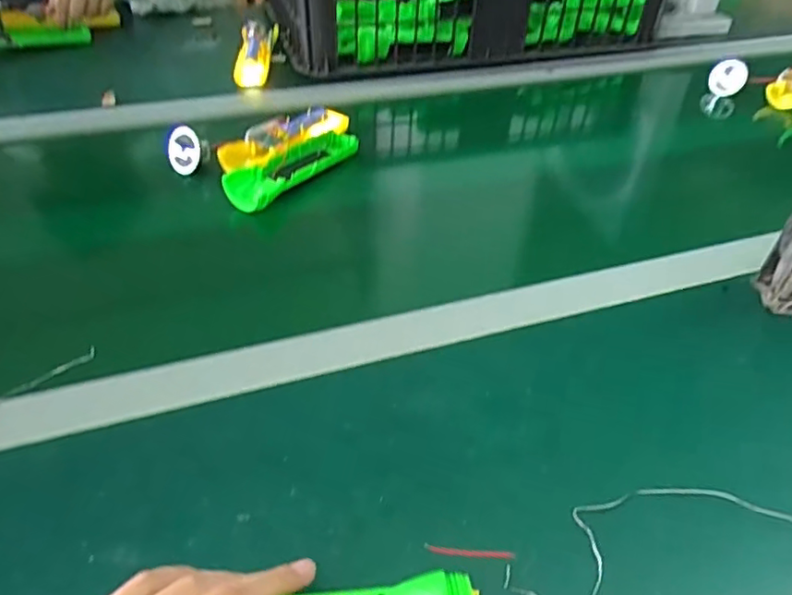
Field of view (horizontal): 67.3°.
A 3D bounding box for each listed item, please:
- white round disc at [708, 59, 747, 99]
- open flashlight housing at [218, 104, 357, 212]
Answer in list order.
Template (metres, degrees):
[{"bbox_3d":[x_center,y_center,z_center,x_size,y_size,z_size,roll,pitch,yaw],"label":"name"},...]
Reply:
[{"bbox_3d":[0.473,-0.312,0.847,0.015,0.049,0.051,-18,44,-38],"label":"white round disc"},{"bbox_3d":[-0.112,-0.158,0.644,0.092,0.030,0.189,31,49,28],"label":"open flashlight housing"}]

